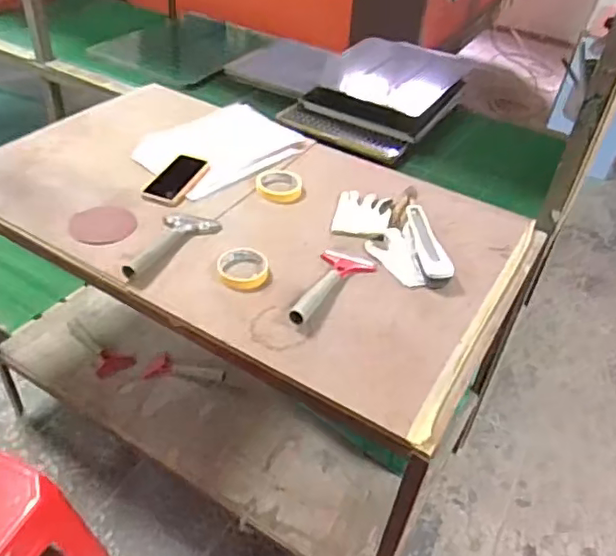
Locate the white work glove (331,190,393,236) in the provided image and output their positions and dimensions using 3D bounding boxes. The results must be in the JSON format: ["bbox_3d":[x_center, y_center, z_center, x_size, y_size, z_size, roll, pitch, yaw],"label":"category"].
[{"bbox_3d":[0.110,-0.128,1.163,0.107,0.015,0.147,10,42,5],"label":"white work glove"}]

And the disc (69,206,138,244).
[{"bbox_3d":[-0.381,-0.099,1.085,0.104,0.006,0.111,6,47,-7],"label":"disc"}]

